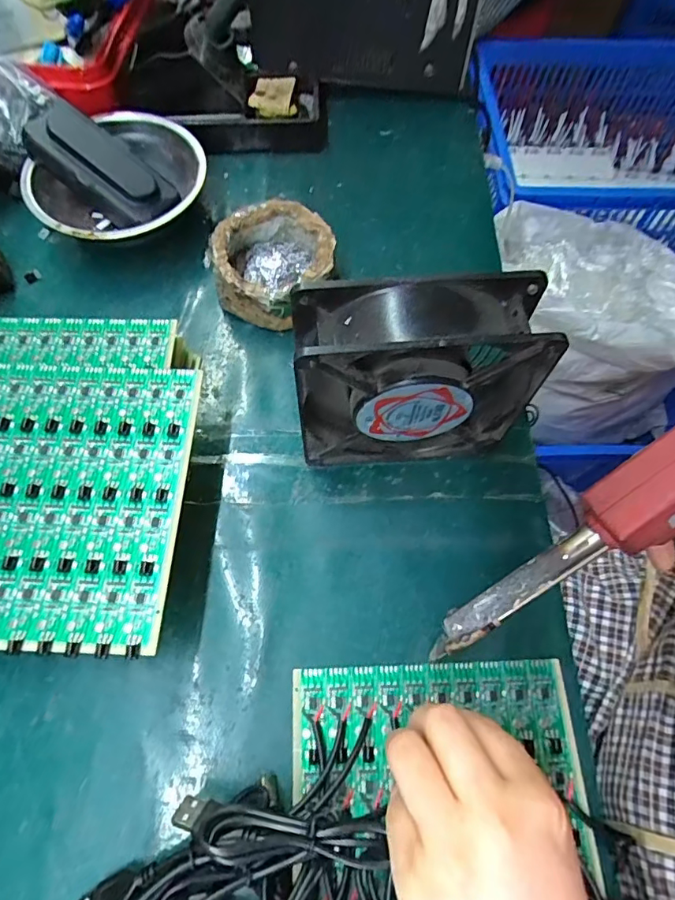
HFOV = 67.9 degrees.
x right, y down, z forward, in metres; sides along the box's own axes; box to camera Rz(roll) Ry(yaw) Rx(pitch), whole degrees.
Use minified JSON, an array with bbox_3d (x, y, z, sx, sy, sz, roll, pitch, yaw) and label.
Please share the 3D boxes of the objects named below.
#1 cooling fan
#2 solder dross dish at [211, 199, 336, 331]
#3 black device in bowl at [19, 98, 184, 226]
[{"bbox_3d":[0.039,-0.034,0.270,0.119,0.123,0.039,-4,65,-4],"label":"cooling fan"},{"bbox_3d":[-0.044,-0.127,0.350,0.078,0.047,0.080,1,65,-2],"label":"solder dross dish"},{"bbox_3d":[-0.168,-0.204,0.360,0.100,0.024,0.040,30,66,-13],"label":"black device in bowl"}]

